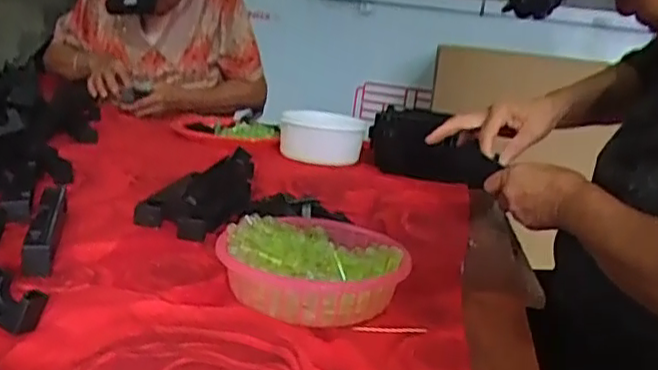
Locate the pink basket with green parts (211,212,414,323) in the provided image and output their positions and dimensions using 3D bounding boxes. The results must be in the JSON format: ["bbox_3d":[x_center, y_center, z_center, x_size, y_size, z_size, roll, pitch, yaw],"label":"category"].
[{"bbox_3d":[-0.016,0.074,0.613,0.161,0.060,0.162,8,14,0],"label":"pink basket with green parts"}]

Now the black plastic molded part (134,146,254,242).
[{"bbox_3d":[-0.154,0.000,0.852,0.092,0.061,0.228,10,14,10],"label":"black plastic molded part"}]

